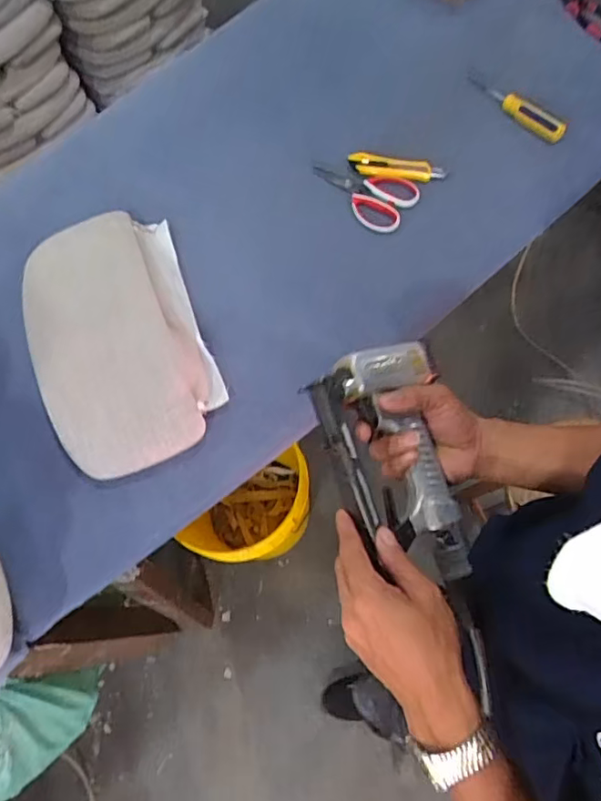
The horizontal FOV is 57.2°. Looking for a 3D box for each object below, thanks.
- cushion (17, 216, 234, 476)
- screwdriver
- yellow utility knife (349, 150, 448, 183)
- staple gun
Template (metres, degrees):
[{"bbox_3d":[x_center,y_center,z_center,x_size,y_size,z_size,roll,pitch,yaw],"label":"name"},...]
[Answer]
[{"bbox_3d":[-0.282,-0.107,0.845,0.246,0.061,0.433,-22,68,-1],"label":"cushion"},{"bbox_3d":[0.354,-0.482,0.902,0.181,0.022,0.036,40,79,19],"label":"screwdriver"},{"bbox_3d":[0.158,-0.381,0.896,0.158,0.024,0.036,10,68,4],"label":"yellow utility knife"},{"bbox_3d":[0.091,0.052,0.477,0.124,0.063,0.201,-21,69,-8],"label":"staple gun"}]

